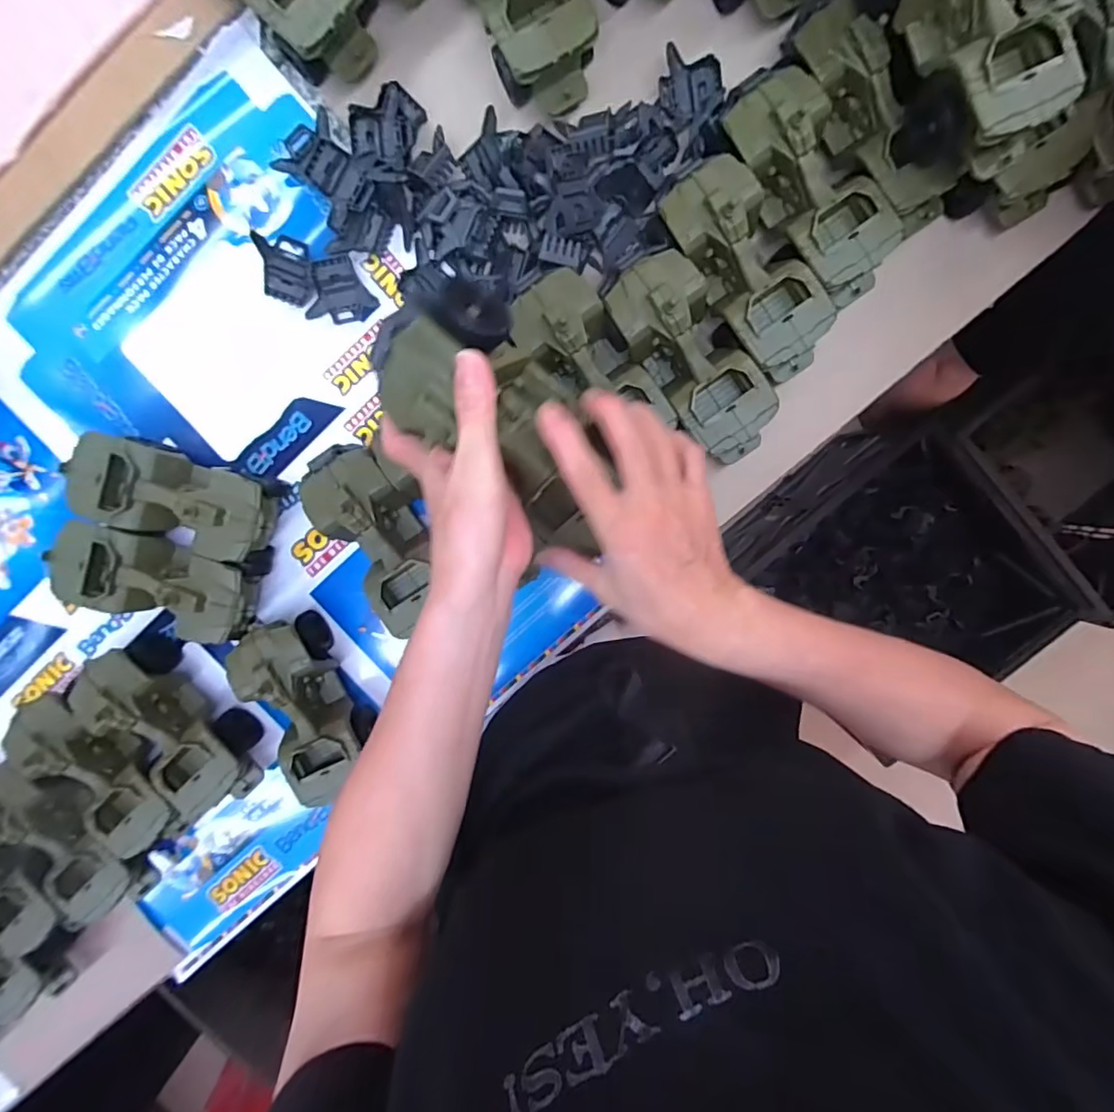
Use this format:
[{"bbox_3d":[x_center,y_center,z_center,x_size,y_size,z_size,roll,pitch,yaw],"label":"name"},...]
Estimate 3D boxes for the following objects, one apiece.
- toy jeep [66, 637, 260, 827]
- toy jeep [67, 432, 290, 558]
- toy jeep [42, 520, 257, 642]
[{"bbox_3d":[-0.377,0.170,0.554,0.085,0.077,0.188,-40,95,6],"label":"toy jeep"},{"bbox_3d":[-0.350,-0.056,0.529,0.175,0.083,0.084,17,97,-1],"label":"toy jeep"},{"bbox_3d":[-0.373,0.024,0.537,0.177,0.078,0.080,19,97,-1],"label":"toy jeep"}]

